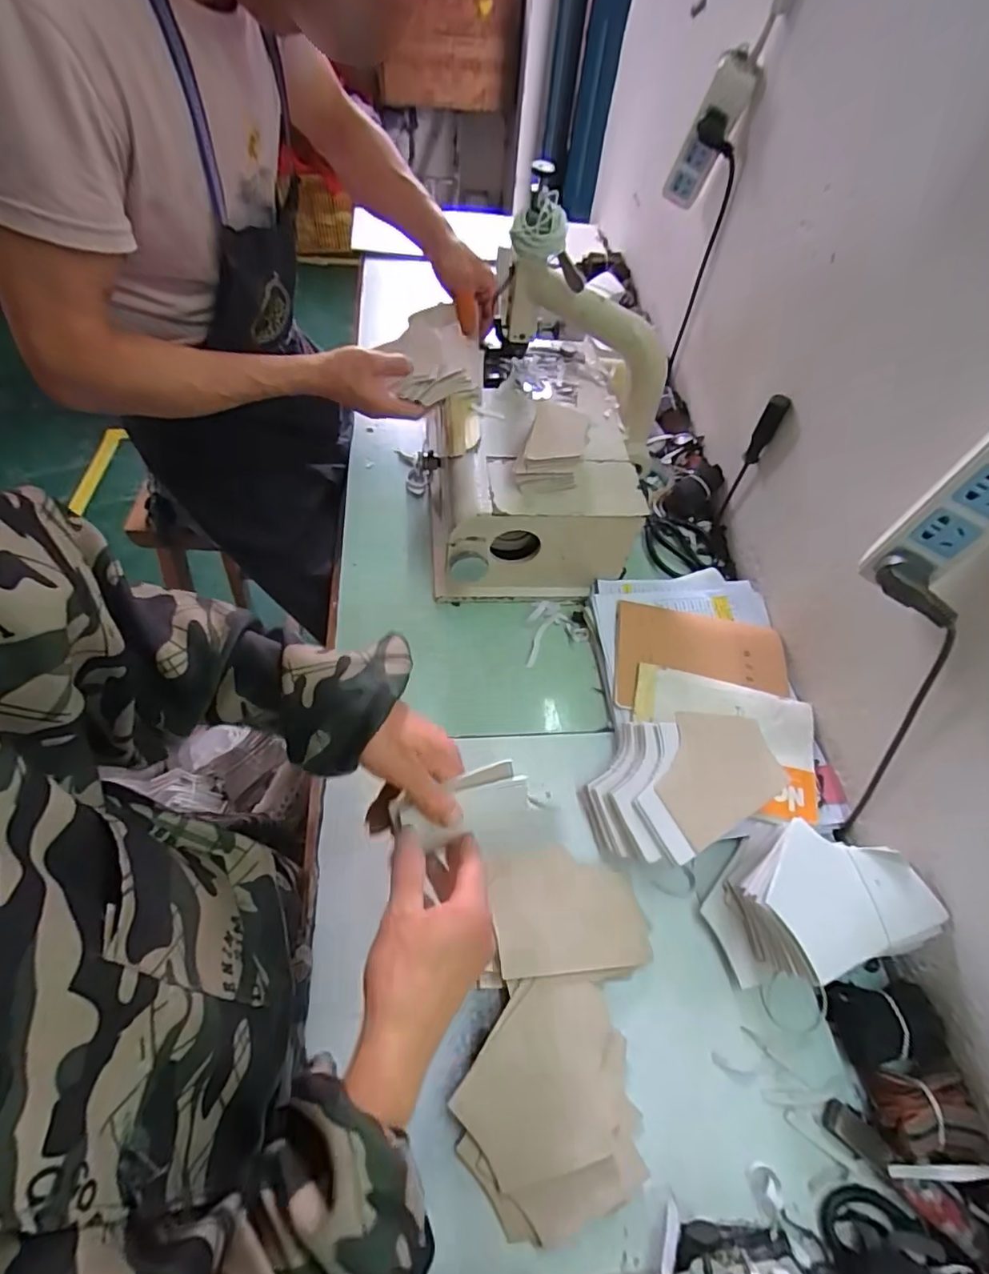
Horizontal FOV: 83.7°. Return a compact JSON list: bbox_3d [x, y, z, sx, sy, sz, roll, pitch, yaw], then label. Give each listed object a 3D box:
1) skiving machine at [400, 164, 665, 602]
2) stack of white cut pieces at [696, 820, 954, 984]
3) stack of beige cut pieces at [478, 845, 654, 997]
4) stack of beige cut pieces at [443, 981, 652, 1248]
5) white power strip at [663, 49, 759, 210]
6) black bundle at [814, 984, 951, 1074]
[{"bbox_3d":[0.046,-0.255,0.660,0.302,0.272,0.317,-1,60,-5],"label":"skiving machine"},{"bbox_3d":[0.282,0.233,0.499,0.165,0.082,0.122,-10,61,-10],"label":"stack of white cut pieces"},{"bbox_3d":[0.065,0.253,0.508,0.140,0.025,0.110,-2,60,-6],"label":"stack of beige cut pieces"},{"bbox_3d":[0.040,0.362,0.436,0.137,0.031,0.149,-14,62,-12],"label":"stack of beige cut pieces"},{"bbox_3d":[0.291,-0.685,0.760,0.054,0.187,0.032,20,81,-4],"label":"white power strip"},{"bbox_3d":[0.338,0.333,0.478,0.078,0.034,0.061,-4,60,-7],"label":"black bundle"}]

